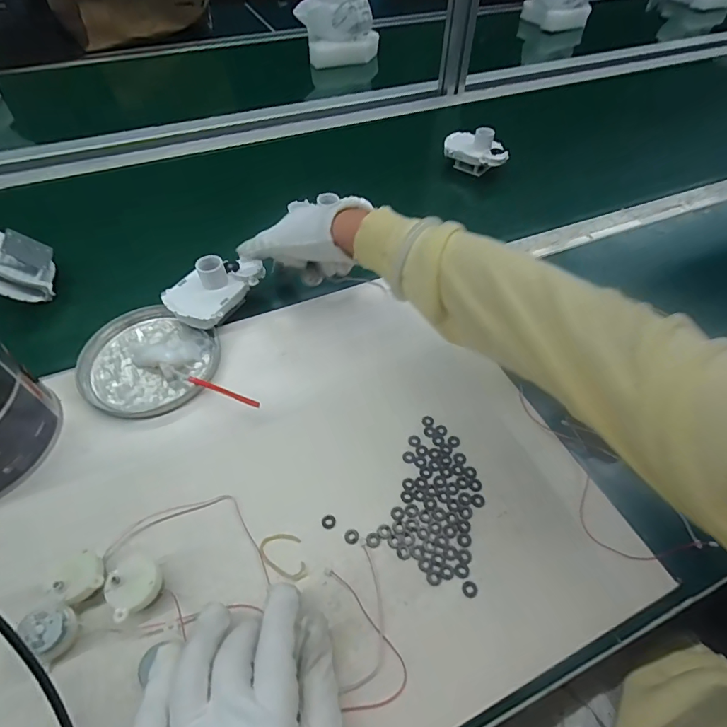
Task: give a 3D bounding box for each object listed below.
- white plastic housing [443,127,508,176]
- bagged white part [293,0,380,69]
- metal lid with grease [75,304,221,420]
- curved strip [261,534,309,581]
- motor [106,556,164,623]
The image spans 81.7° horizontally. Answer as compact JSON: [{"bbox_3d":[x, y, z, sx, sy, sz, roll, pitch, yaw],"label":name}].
[{"bbox_3d":[0.173,-0.326,0.646,0.094,0.058,0.061,15,53,11],"label":"white plastic housing"},{"bbox_3d":[-0.055,-0.749,0.925,0.163,0.131,0.102,-20,55,-15],"label":"bagged white part"},{"bbox_3d":[-0.214,-0.004,0.419,0.131,0.015,0.123,0,52,0],"label":"metal lid with grease"},{"bbox_3d":[-0.059,0.142,0.308,0.030,0.004,0.035,-13,53,-10],"label":"curved strip"},{"bbox_3d":[-0.152,0.151,0.284,0.031,0.027,0.031,0,52,0],"label":"motor"}]

